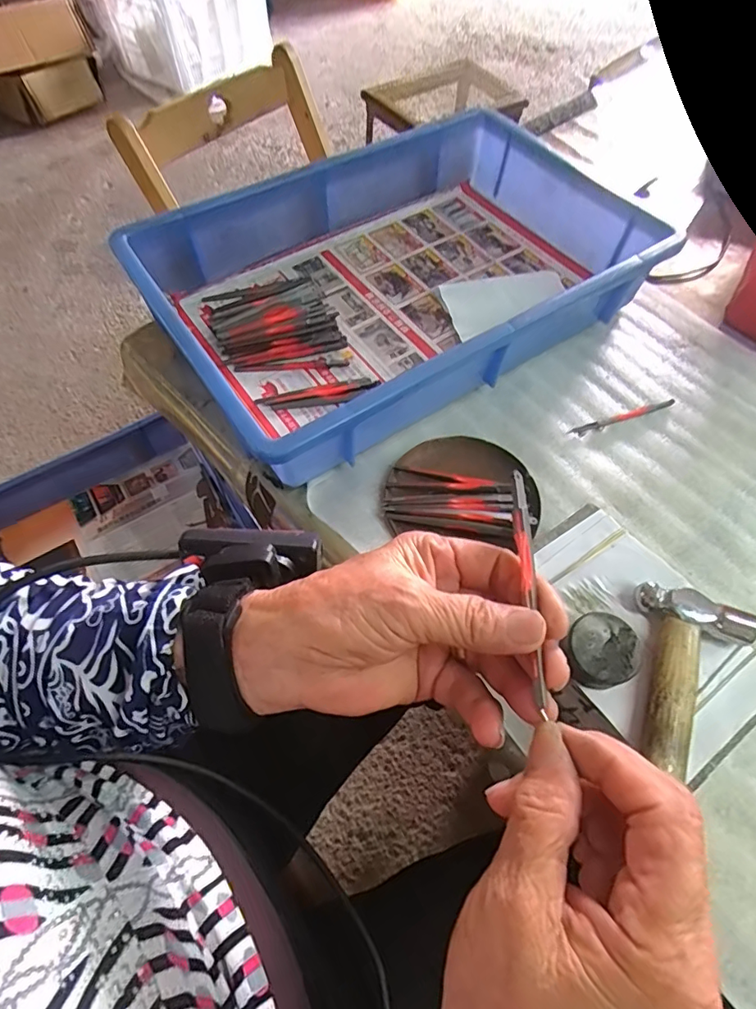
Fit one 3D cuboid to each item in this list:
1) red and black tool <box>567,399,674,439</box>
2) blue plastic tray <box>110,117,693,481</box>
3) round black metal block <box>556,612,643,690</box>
[{"bbox_3d":[0.209,-0.074,0.432,0.105,0.004,0.009,-18,63,-13],"label":"red and black tool"},{"bbox_3d":[0.022,-0.211,0.459,0.422,0.073,0.271,-30,66,-18],"label":"blue plastic tray"},{"bbox_3d":[0.120,0.080,0.276,0.037,0.020,0.037,1,61,-1],"label":"round black metal block"}]

